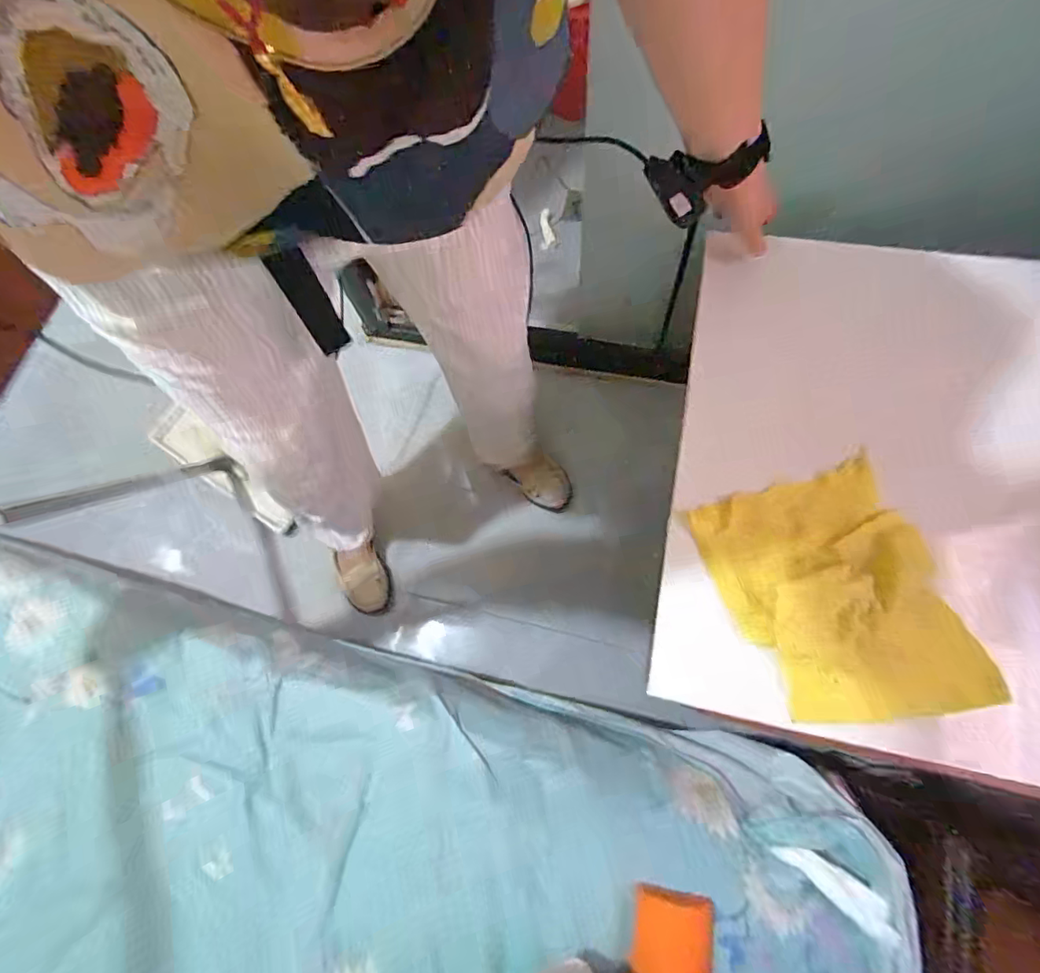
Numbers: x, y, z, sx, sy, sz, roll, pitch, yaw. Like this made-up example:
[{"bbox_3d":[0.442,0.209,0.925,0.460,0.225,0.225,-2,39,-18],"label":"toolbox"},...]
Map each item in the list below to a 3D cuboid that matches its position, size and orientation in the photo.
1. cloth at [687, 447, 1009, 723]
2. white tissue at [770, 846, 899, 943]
[{"bbox_3d":[0.296,0.101,0.493,0.191,0.045,0.233,-16,69,-2],"label":"cloth"},{"bbox_3d":[0.299,0.377,0.497,0.103,0.008,0.029,24,66,41],"label":"white tissue"}]

